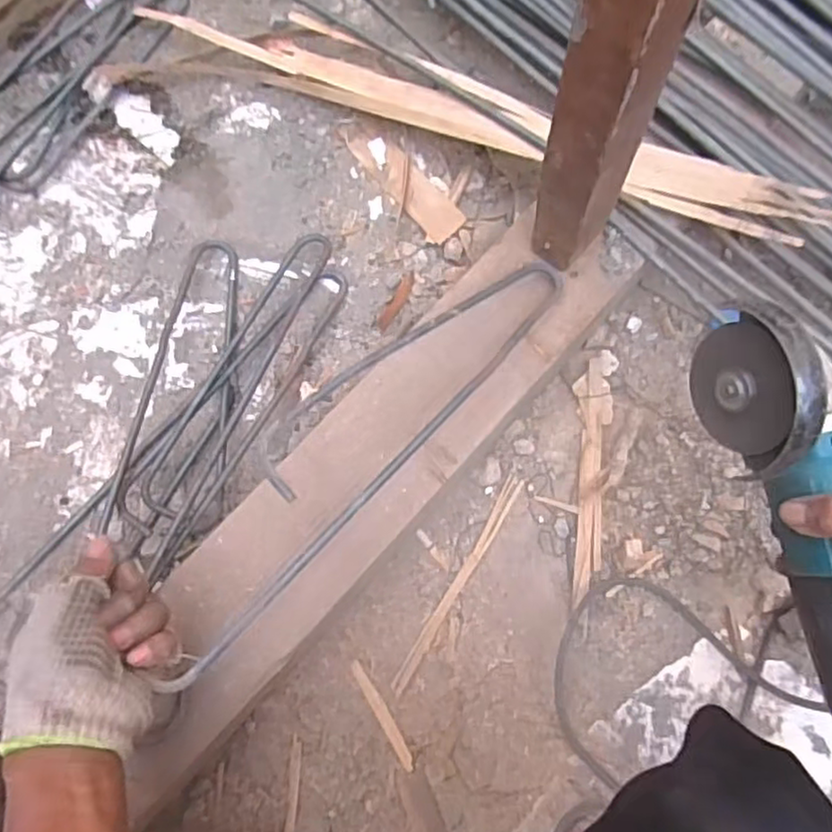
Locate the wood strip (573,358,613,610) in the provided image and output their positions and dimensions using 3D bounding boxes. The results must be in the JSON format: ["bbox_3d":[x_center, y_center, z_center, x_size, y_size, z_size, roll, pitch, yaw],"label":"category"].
[{"bbox_3d":[0.163,0.053,0.619,0.029,0.008,0.225,6,75,3],"label":"wood strip"}]

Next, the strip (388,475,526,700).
[{"bbox_3d":[0.039,0.147,0.603,0.015,0.005,0.214,31,78,9],"label":"strip"}]

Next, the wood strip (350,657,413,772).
[{"bbox_3d":[-0.028,0.251,0.565,0.011,0.004,0.095,-30,76,-7],"label":"wood strip"}]

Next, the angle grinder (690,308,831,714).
[{"bbox_3d":[0.257,0.059,0.409,0.073,0.089,0.260,-19,86,-4],"label":"angle grinder"}]

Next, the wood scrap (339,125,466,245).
[{"bbox_3d":[-0.014,-0.253,0.712,0.044,0.012,0.177,-37,77,-8],"label":"wood scrap"}]

